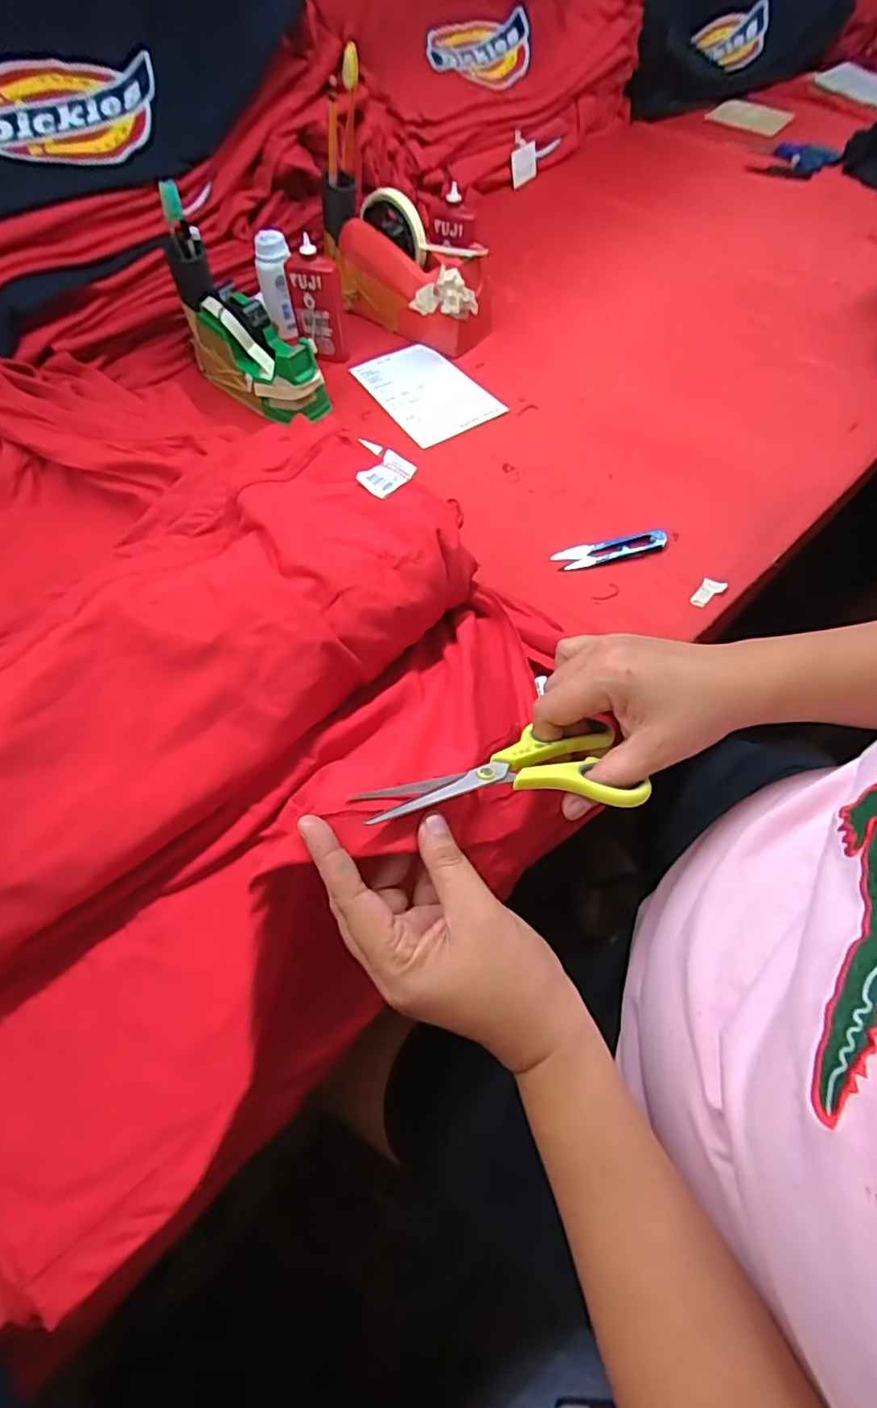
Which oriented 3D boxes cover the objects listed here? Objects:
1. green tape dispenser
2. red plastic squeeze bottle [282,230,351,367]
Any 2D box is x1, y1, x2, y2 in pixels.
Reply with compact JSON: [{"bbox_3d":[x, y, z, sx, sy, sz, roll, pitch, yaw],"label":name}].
[{"bbox_3d":[-0.196,-0.379,0.633,0.171,0.086,0.069,40,68,20],"label":"green tape dispenser"},{"bbox_3d":[-0.132,-0.449,0.656,0.061,0.114,0.033,7,61,4],"label":"red plastic squeeze bottle"}]

